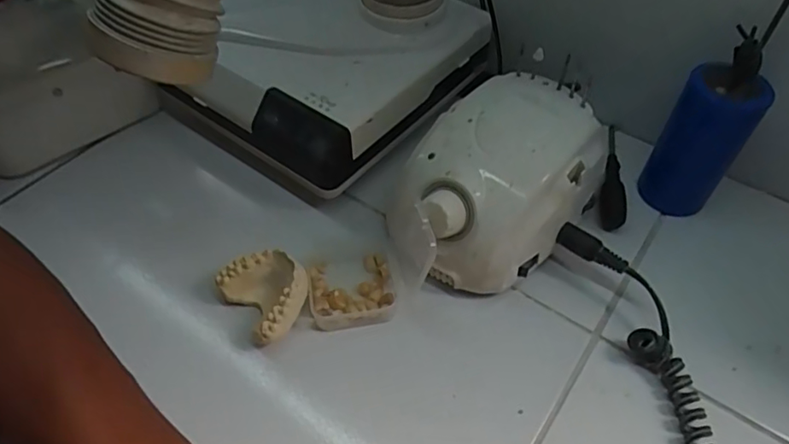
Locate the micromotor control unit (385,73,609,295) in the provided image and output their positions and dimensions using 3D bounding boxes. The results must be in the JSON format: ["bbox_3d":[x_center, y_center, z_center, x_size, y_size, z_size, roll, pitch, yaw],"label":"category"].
[{"bbox_3d":[0.064,-0.022,0.370,0.104,0.082,0.149,34,58,24],"label":"micromotor control unit"}]

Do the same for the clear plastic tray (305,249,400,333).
[{"bbox_3d":[-0.028,0.042,0.362,0.053,0.016,0.054,-9,52,-7],"label":"clear plastic tray"}]

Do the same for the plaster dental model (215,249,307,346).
[{"bbox_3d":[-0.077,0.045,0.348,0.044,0.029,0.053,-32,58,-23],"label":"plaster dental model"}]

